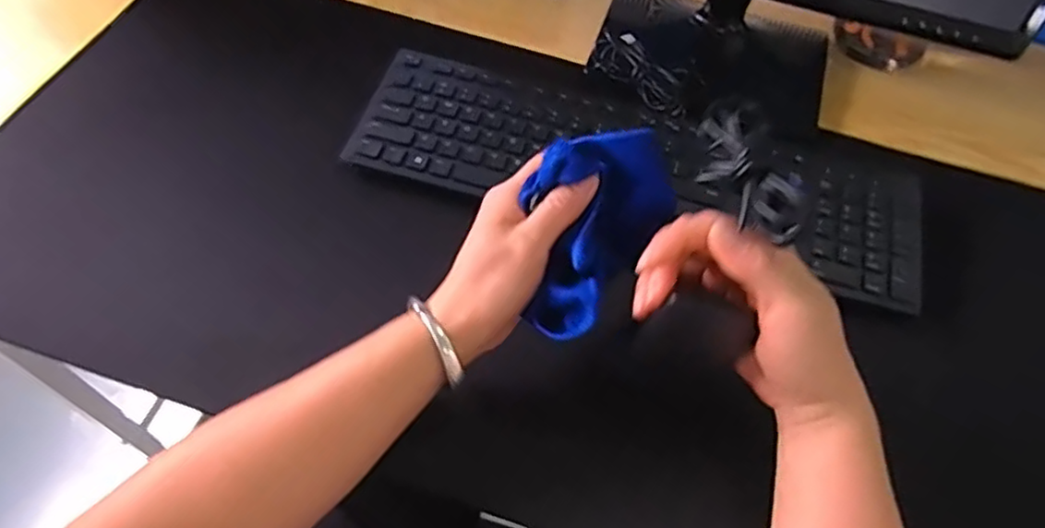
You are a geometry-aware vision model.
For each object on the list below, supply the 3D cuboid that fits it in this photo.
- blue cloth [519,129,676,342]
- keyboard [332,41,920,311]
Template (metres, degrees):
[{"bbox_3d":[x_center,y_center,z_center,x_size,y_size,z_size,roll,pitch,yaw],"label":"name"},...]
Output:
[{"bbox_3d":[0.034,-0.024,0.373,0.074,0.022,0.121,39,82,-7],"label":"blue cloth"},{"bbox_3d":[0.090,-0.076,0.518,0.435,0.013,0.120,15,59,6],"label":"keyboard"}]

